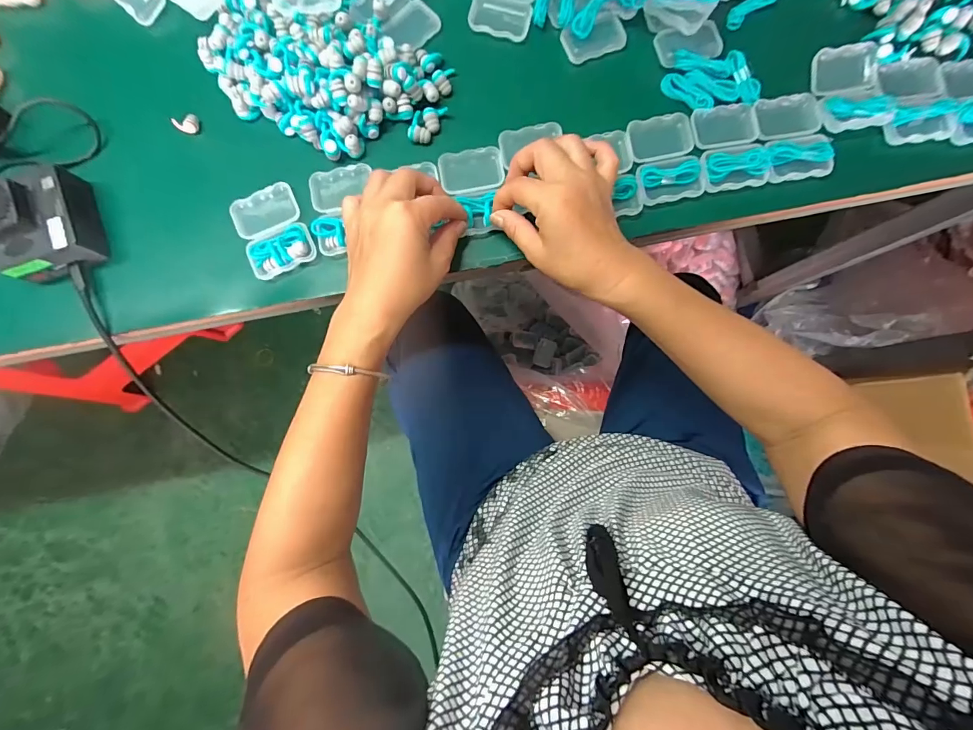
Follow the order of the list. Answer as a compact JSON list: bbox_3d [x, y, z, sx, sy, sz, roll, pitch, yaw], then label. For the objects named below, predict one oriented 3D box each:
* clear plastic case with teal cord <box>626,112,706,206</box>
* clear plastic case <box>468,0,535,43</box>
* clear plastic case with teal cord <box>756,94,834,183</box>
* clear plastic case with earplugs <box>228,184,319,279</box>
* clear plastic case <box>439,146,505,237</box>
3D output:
[{"bbox_3d":[0.158,-0.182,0.363,0.058,0.007,0.076,-9,84,0],"label":"clear plastic case with teal cord"},{"bbox_3d":[0.019,-0.345,0.386,0.055,0.012,0.083,15,84,2],"label":"clear plastic case"},{"bbox_3d":[0.272,-0.203,0.363,0.056,0.017,0.079,-3,84,0],"label":"clear plastic case with teal cord"},{"bbox_3d":[-0.185,-0.117,0.355,0.056,0.011,0.074,-26,84,-2],"label":"clear plastic case with earplugs"},{"bbox_3d":[-0.010,-0.152,0.362,0.054,0.016,0.076,-8,85,-1],"label":"clear plastic case"}]

